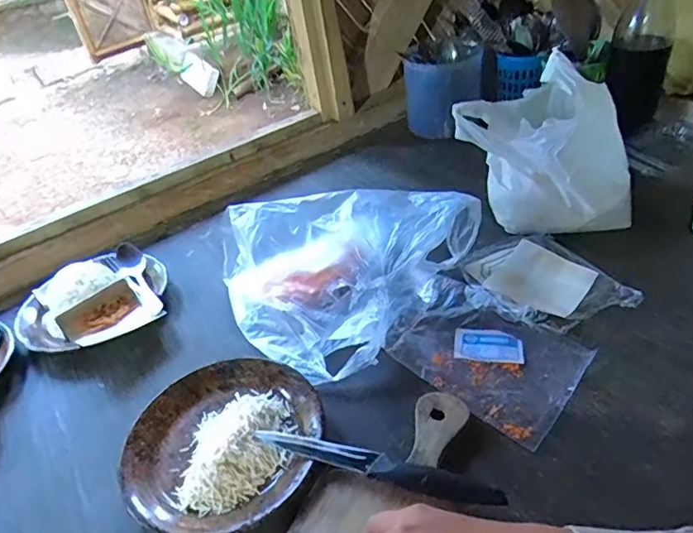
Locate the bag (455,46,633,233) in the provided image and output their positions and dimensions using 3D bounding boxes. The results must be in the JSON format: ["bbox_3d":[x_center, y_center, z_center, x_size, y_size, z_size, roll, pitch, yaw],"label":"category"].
[{"bbox_3d":[0.253,-0.160,0.669,0.220,0.193,0.098,23,48,34],"label":"bag"}]

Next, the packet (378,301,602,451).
[{"bbox_3d":[0.143,0.088,0.537,0.179,0.017,0.133,25,48,34],"label":"packet"}]

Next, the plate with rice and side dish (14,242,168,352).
[{"bbox_3d":[-0.331,0.041,0.670,0.180,0.044,0.168,-4,38,3],"label":"plate with rice and side dish"}]

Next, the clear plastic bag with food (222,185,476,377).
[{"bbox_3d":[-0.020,-0.017,0.634,0.248,0.089,0.269,23,47,33],"label":"clear plastic bag with food"}]

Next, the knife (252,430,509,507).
[{"bbox_3d":[0.023,0.169,0.439,0.212,0.014,0.021,8,41,18],"label":"knife"}]

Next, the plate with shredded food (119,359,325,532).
[{"bbox_3d":[-0.114,0.162,0.482,0.172,0.033,0.176,-4,38,3],"label":"plate with shredded food"}]

